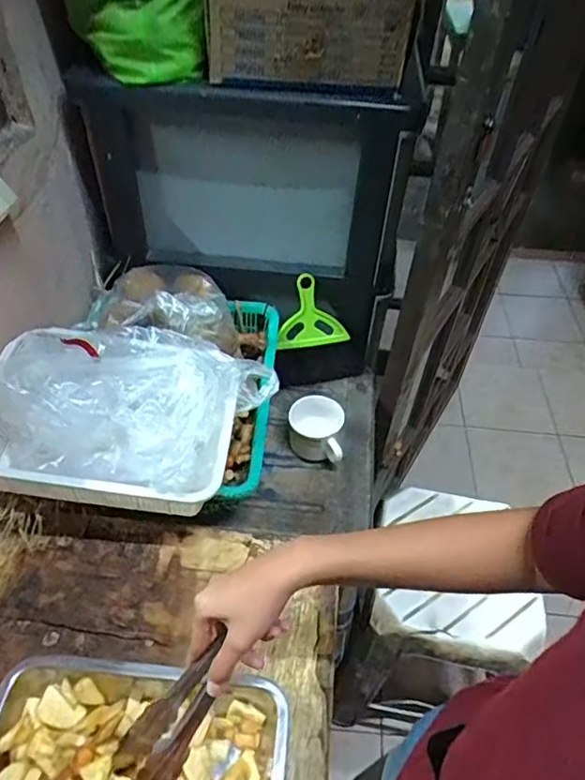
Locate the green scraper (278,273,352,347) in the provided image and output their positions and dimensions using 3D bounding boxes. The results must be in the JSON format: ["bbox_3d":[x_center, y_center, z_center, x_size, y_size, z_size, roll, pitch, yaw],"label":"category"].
[{"bbox_3d":[0.033,-0.131,0.944,0.118,0.121,0.016,-6,28,-8],"label":"green scraper"}]

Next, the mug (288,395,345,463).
[{"bbox_3d":[0.035,0.067,0.874,0.082,0.070,0.091,7,46,3],"label":"mug"}]

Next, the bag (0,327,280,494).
[{"bbox_3d":[-0.187,0.012,0.664,0.286,0.061,0.202,12,46,7],"label":"bag"}]

